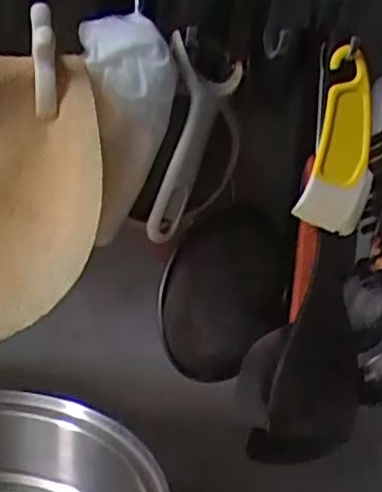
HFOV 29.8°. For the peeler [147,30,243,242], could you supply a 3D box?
[{"bbox_3d":[0.004,-0.077,0.504,0.030,0.134,0.084,12,21,23],"label":"peeler"}]

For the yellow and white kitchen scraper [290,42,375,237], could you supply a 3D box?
[{"bbox_3d":[0.116,-0.077,0.535,0.056,0.130,0.012,9,6,-25],"label":"yellow and white kitchen scraper"}]

